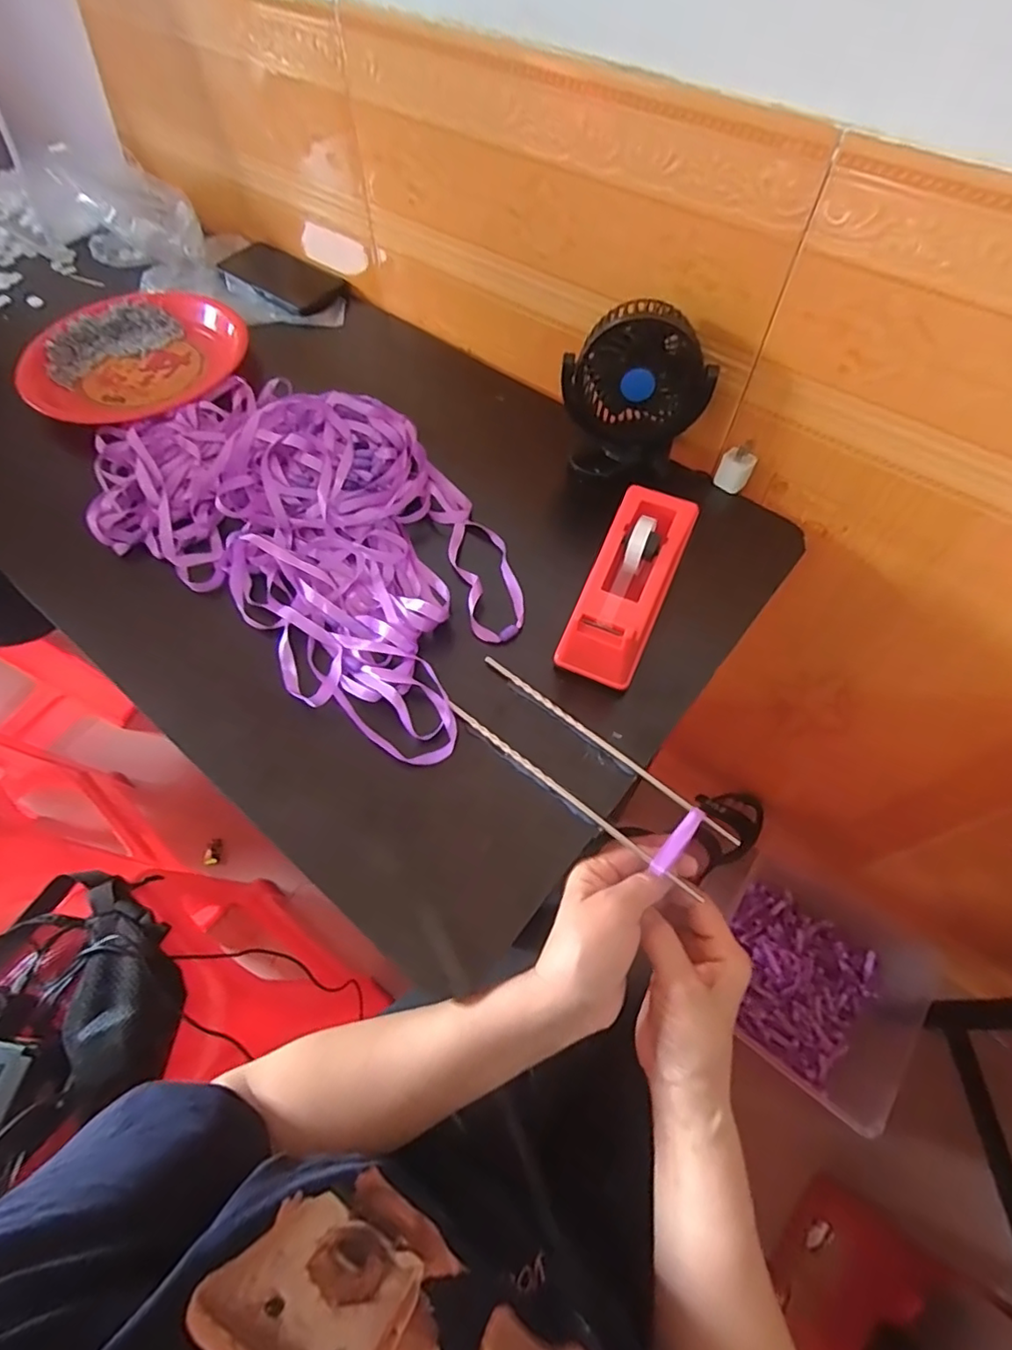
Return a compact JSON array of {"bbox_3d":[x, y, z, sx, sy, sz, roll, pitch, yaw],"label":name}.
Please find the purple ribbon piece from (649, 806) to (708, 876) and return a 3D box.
[{"bbox_3d":[0.116,0.109,0.392,0.012,0.005,0.051,39,70,18],"label":"purple ribbon piece"}]

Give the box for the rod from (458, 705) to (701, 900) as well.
[{"bbox_3d":[0.041,0.084,0.414,0.210,0.009,0.007,36,67,17],"label":"rod"}]

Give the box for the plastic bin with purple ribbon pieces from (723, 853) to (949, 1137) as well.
[{"bbox_3d":[0.487,0.483,0.943,0.276,0.132,0.293,33,66,18],"label":"plastic bin with purple ribbon pieces"}]

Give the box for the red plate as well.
[{"bbox_3d":[-0.402,-0.349,0.647,0.210,0.043,0.213,-2,65,5],"label":"red plate"}]

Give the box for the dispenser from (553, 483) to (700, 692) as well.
[{"bbox_3d":[0.095,-0.068,0.463,0.060,0.079,0.155,22,63,13],"label":"dispenser"}]

